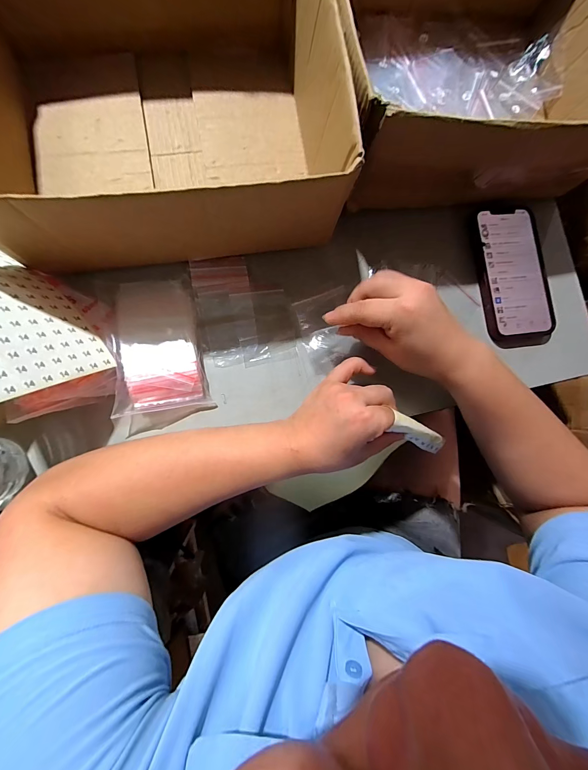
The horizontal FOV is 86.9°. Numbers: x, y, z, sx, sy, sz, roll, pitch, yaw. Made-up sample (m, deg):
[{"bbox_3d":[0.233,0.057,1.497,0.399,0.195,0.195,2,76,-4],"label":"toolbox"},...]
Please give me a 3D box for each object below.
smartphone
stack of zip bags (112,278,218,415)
[{"bbox_3d":[0.263,-0.130,0.372,0.084,0.013,0.167,-7,86,-7],"label":"smartphone"},{"bbox_3d":[-0.133,-0.042,0.306,0.078,0.033,0.135,-7,86,-7],"label":"stack of zip bags"}]

